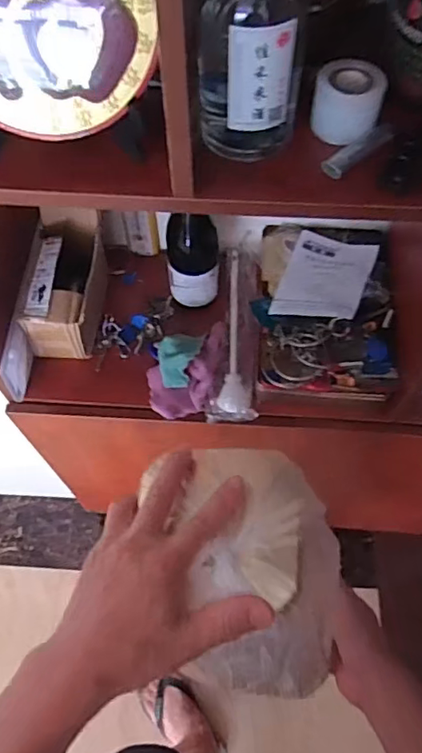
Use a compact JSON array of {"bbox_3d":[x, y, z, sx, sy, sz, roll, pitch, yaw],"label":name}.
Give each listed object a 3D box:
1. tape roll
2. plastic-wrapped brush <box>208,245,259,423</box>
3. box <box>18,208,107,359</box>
[{"bbox_3d":[0.120,-0.240,0.479,0.059,0.041,0.059,-1,62,2],"label":"tape roll"},{"bbox_3d":[0.041,-0.084,0.870,0.065,0.049,0.325,1,62,3],"label":"plastic-wrapped brush"},{"bbox_3d":[-0.220,-0.141,0.853,0.109,0.137,0.197,2,62,3],"label":"box"}]

